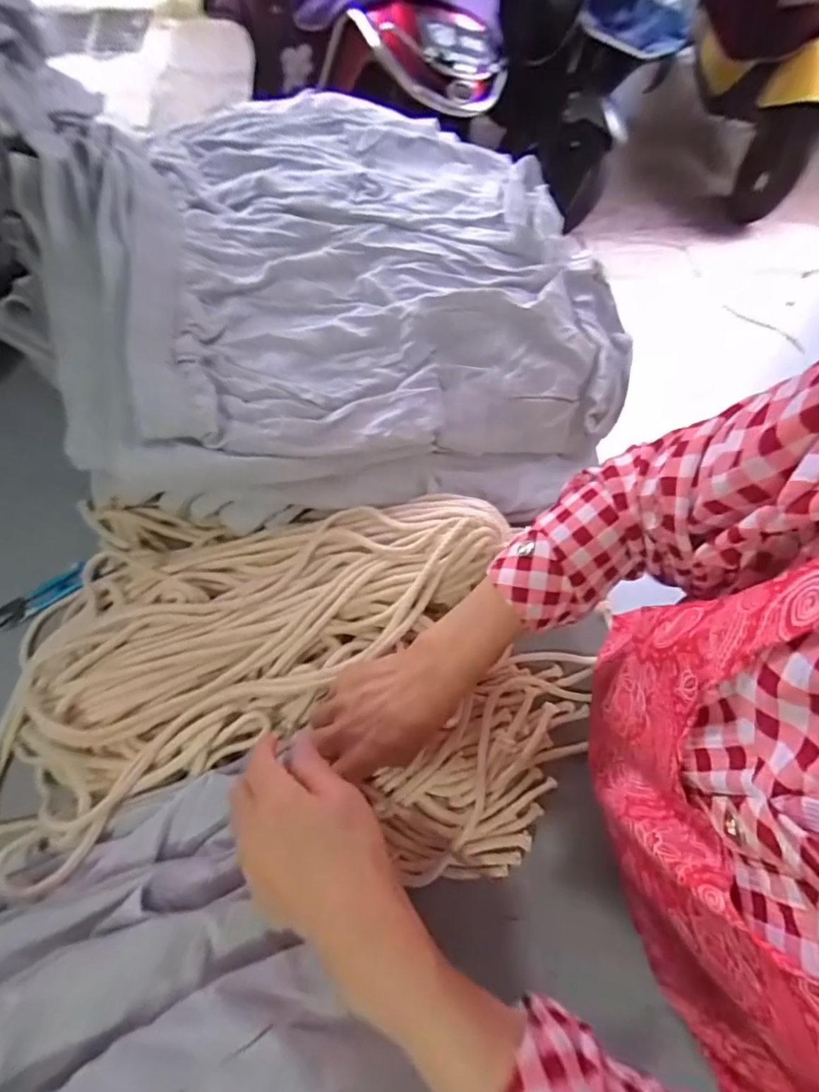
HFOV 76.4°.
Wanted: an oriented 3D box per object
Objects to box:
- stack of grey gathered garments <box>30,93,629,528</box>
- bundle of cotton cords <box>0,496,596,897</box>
[{"bbox_3d":[-0.071,-0.272,0.526,0.531,0.120,0.488,-5,69,-4],"label":"stack of grey gathered garments"},{"bbox_3d":[-0.087,0.097,0.419,0.467,0.076,0.289,1,69,-2],"label":"bundle of cotton cords"}]

